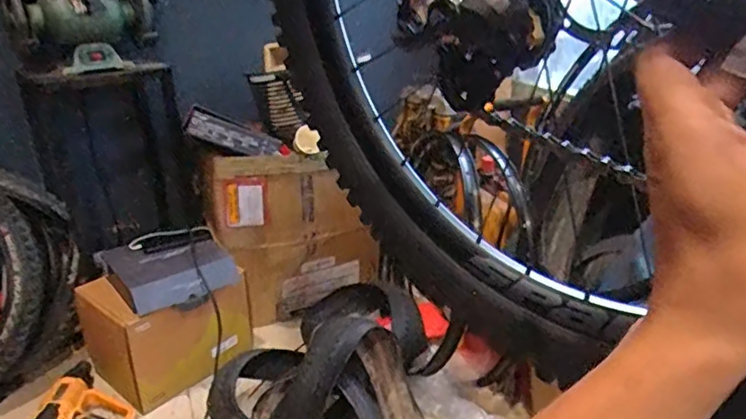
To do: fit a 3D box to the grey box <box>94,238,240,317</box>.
[{"bbox_3d":[-0.492,0.141,1.375,0.247,0.069,0.267,-21,31,-36],"label":"grey box"}]

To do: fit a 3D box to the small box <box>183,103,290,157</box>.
[{"bbox_3d":[-0.328,-0.175,1.381,0.253,0.073,0.041,18,13,-30],"label":"small box"}]

